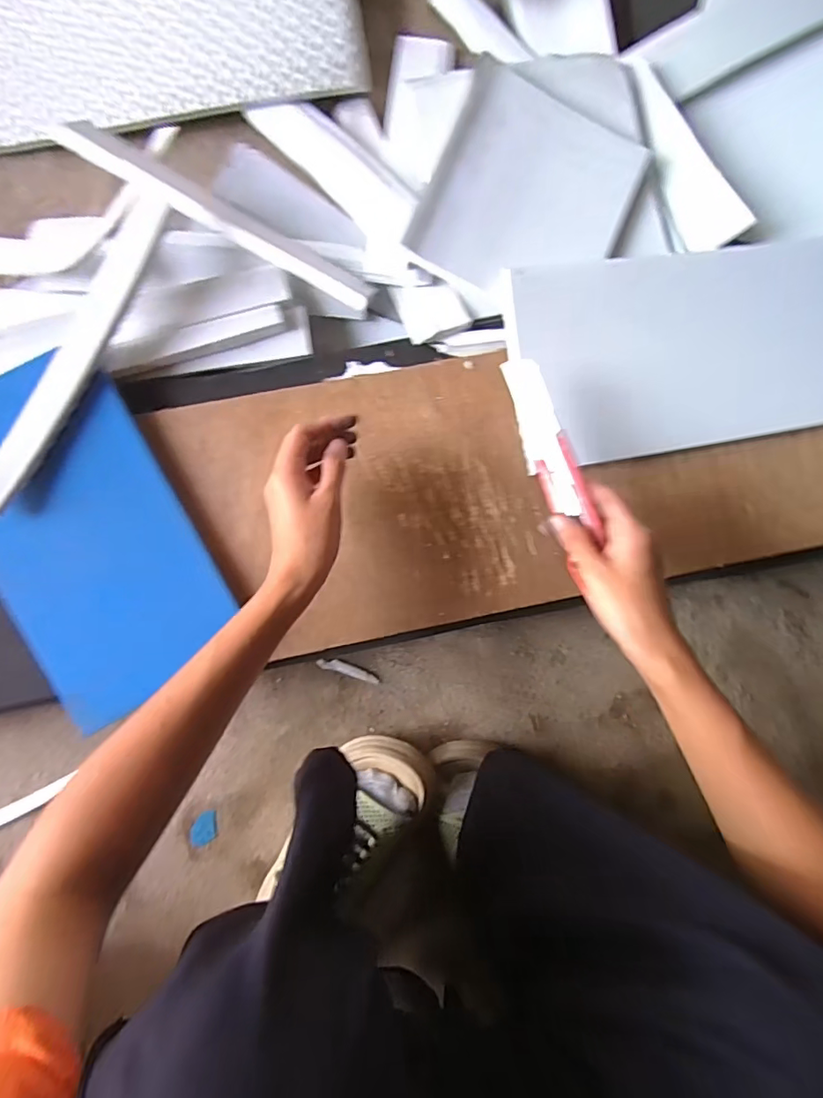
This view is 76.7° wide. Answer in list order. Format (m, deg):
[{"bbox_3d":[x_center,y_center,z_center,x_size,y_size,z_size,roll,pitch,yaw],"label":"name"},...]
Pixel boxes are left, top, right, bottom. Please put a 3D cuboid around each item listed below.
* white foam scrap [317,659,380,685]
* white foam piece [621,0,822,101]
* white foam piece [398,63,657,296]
[{"bbox_3d":[-0.064,0.124,0.531,0.064,0.004,0.012,17,89,-4],"label":"white foam scrap"},{"bbox_3d":[0.332,-0.500,0.487,0.218,0.015,0.075,-19,92,13],"label":"white foam piece"},{"bbox_3d":[0.100,-0.301,0.453,0.164,0.023,0.169,24,89,-3],"label":"white foam piece"}]

